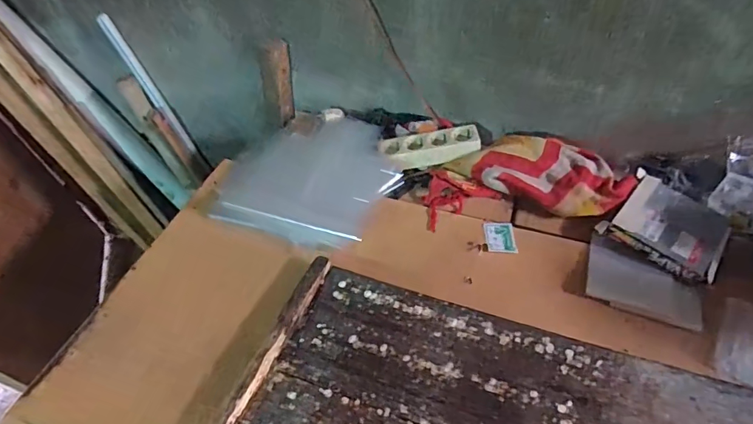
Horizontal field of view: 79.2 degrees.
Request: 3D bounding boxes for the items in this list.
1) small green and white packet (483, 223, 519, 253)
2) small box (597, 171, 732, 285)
[{"bbox_3d":[0.199,0.041,0.732,0.047,0.004,0.065,1,46,7],"label":"small green and white packet"},{"bbox_3d":[0.449,0.024,0.697,0.156,0.036,0.156,-36,52,-26],"label":"small box"}]

